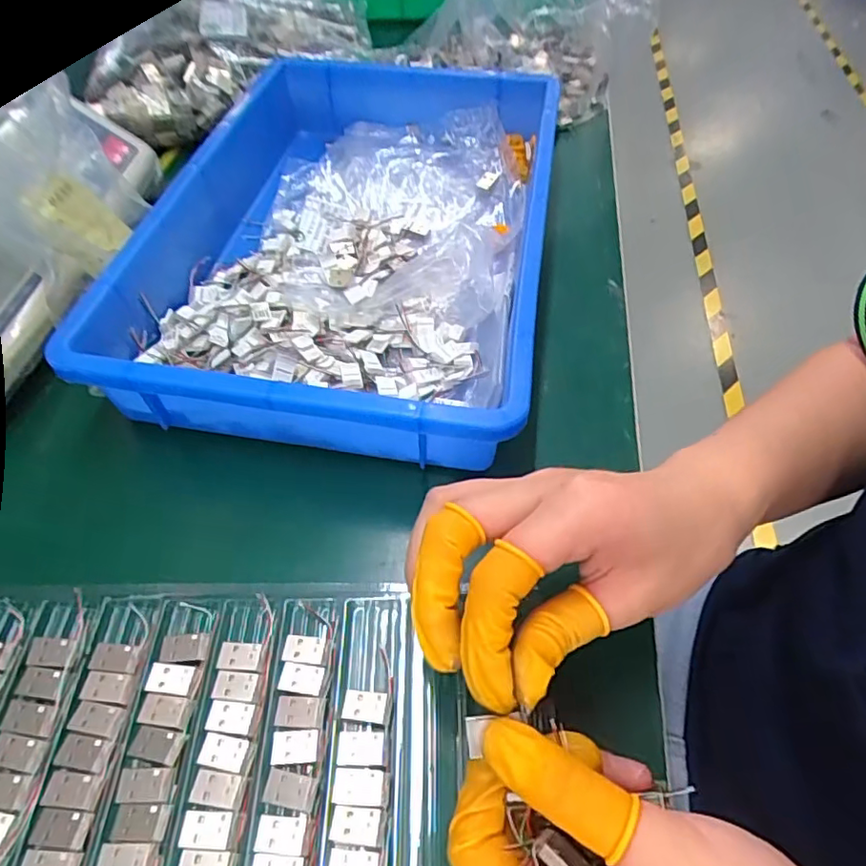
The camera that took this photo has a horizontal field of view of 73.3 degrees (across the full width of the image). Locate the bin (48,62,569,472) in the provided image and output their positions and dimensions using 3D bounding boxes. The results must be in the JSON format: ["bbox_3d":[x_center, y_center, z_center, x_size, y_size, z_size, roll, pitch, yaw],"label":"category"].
[{"bbox_3d":[-0.050,-0.149,0.399,0.242,0.058,0.365,9,55,4],"label":"bin"}]

